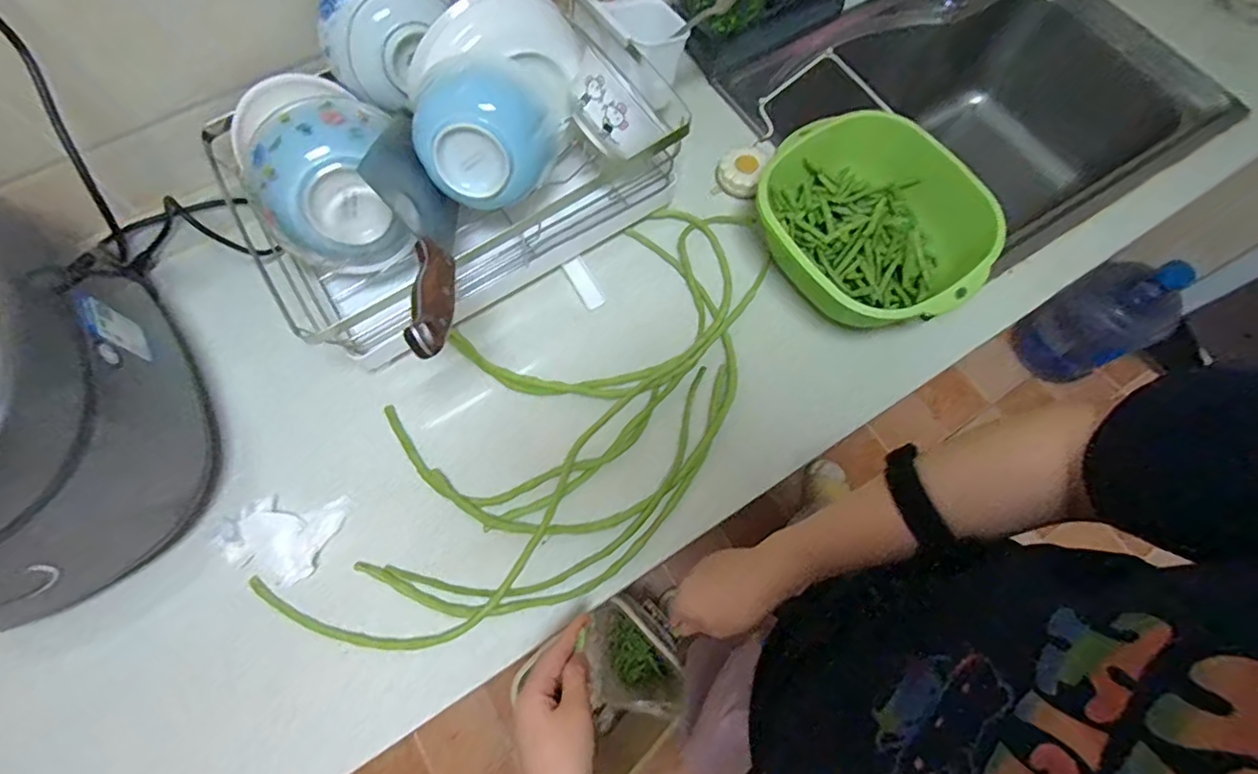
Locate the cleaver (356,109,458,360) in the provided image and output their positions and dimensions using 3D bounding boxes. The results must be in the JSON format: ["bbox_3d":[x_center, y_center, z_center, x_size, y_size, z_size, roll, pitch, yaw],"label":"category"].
[{"bbox_3d":[-0.175,-0.139,0.459,0.015,0.089,0.288,-34,40,17],"label":"cleaver"}]

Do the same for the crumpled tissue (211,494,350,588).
[{"bbox_3d":[-0.328,0.131,0.535,0.095,0.020,0.084,20,70,6],"label":"crumpled tissue"}]

